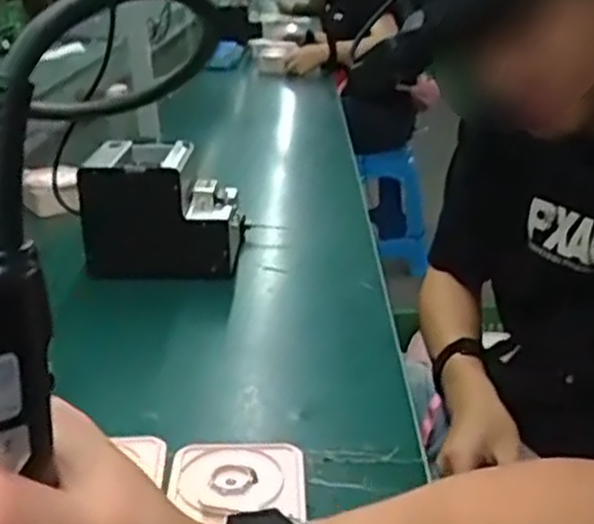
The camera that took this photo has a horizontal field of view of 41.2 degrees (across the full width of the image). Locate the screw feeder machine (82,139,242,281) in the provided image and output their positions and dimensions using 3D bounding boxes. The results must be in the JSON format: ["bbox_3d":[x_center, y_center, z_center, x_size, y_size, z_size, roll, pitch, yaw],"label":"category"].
[{"bbox_3d":[-0.172,-0.067,1.018,0.185,0.148,0.117,-2,22,3],"label":"screw feeder machine"}]

